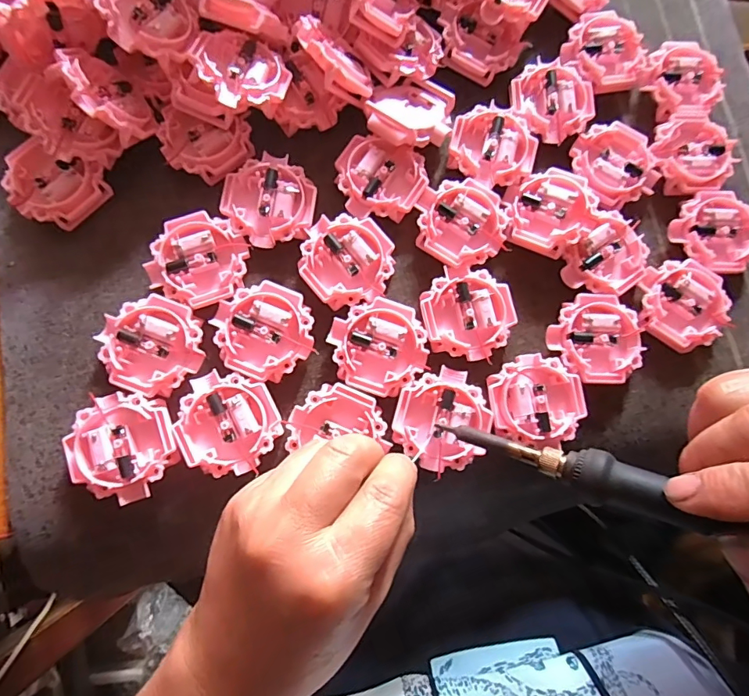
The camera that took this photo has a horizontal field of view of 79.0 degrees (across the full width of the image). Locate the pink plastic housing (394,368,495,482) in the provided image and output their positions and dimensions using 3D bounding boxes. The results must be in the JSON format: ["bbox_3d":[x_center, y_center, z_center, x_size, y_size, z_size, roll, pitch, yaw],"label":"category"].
[{"bbox_3d":[0.038,0.040,0.250,0.051,0.009,0.051,0,79,-1],"label":"pink plastic housing"}]

